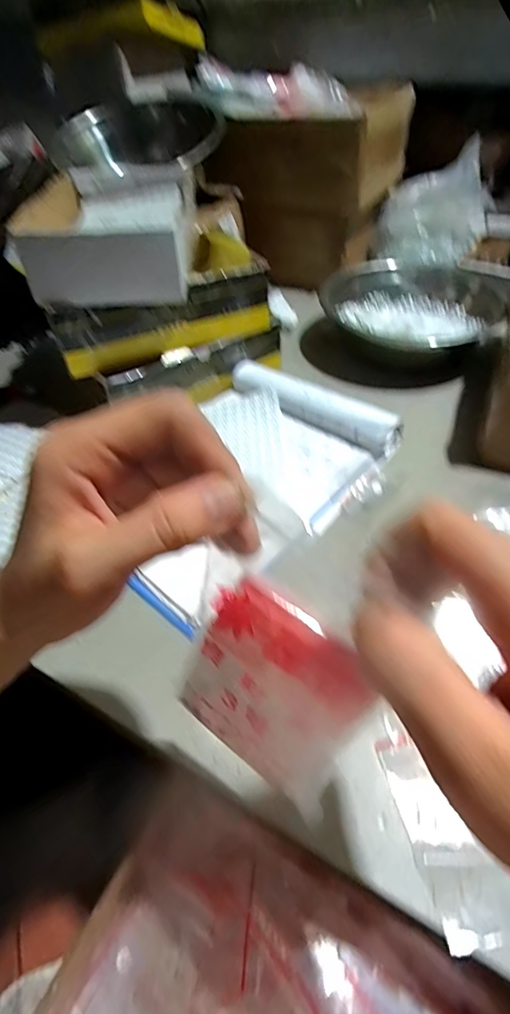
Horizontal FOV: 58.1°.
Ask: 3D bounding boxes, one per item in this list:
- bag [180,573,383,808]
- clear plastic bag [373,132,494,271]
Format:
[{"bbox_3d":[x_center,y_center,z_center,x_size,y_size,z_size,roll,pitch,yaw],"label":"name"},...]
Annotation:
[{"bbox_3d":[0.005,0.089,0.210,0.076,0.117,0.010,33,40,16],"label":"bag"},{"bbox_3d":[0.295,-0.492,0.770,0.180,0.127,0.152,14,50,15],"label":"clear plastic bag"}]

